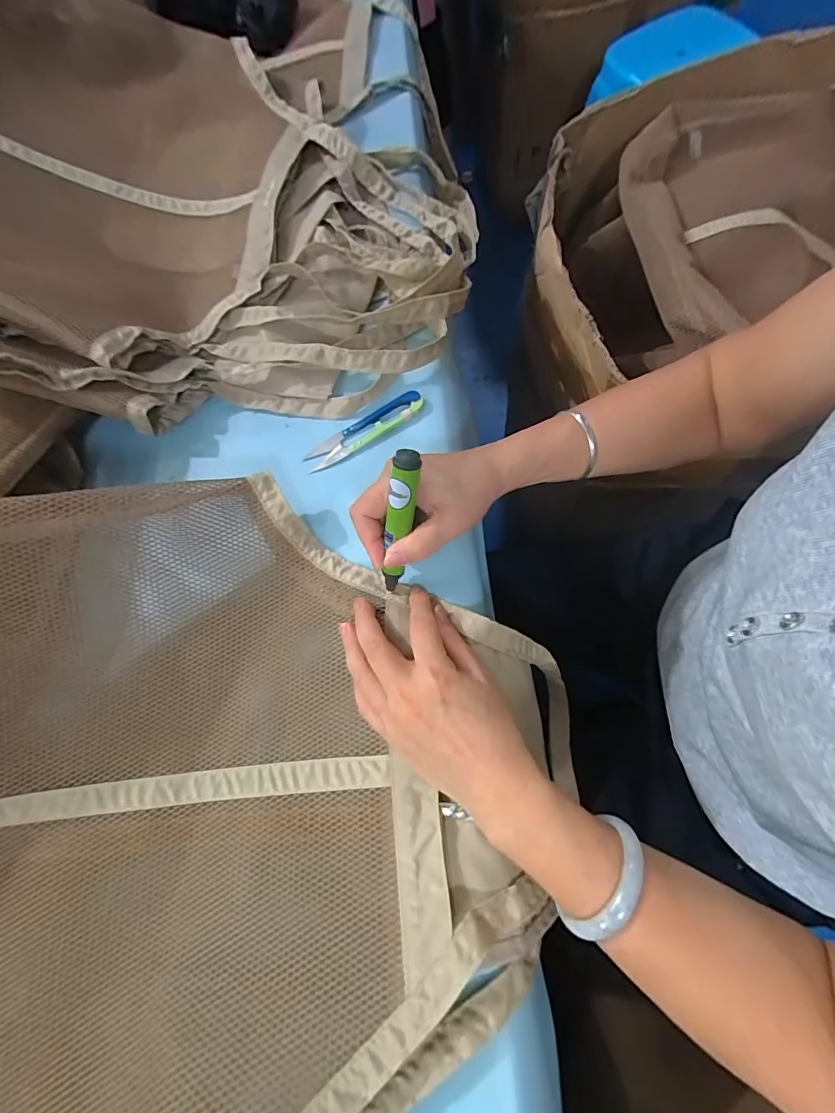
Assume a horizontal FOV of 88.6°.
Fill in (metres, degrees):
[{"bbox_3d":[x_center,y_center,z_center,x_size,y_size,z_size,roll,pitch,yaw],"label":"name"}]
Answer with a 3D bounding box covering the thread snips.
[{"bbox_3d":[-0.049,-0.114,0.391,0.118,0.005,0.026,-30,69,3],"label":"thread snips"}]

